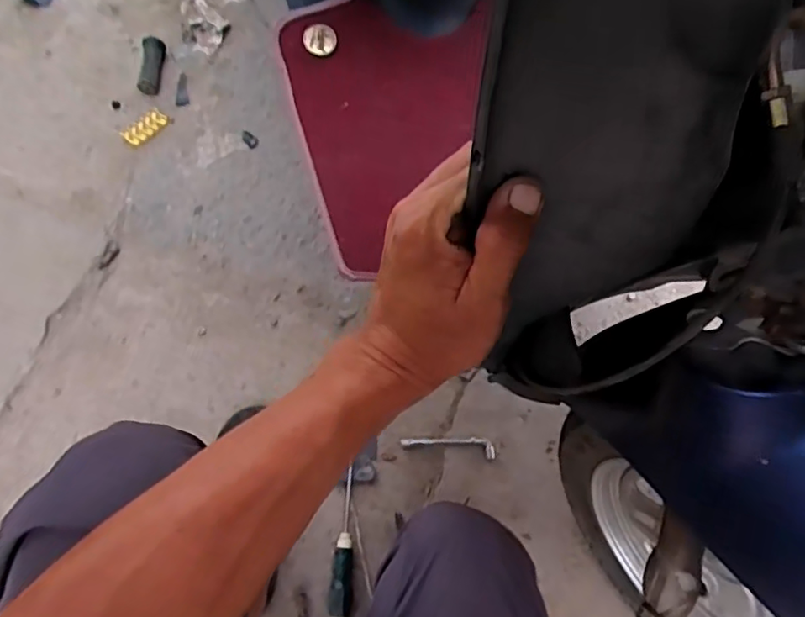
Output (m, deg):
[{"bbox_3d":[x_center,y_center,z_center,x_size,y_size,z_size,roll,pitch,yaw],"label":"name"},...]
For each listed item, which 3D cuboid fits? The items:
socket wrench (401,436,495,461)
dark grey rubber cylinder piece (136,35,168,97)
[{"bbox_3d":[0.068,0.198,0.843,0.135,0.010,0.028,7,67,6],"label":"socket wrench"},{"bbox_3d":[-0.495,-0.478,1.134,0.030,0.041,0.117,5,81,5],"label":"dark grey rubber cylinder piece"}]

